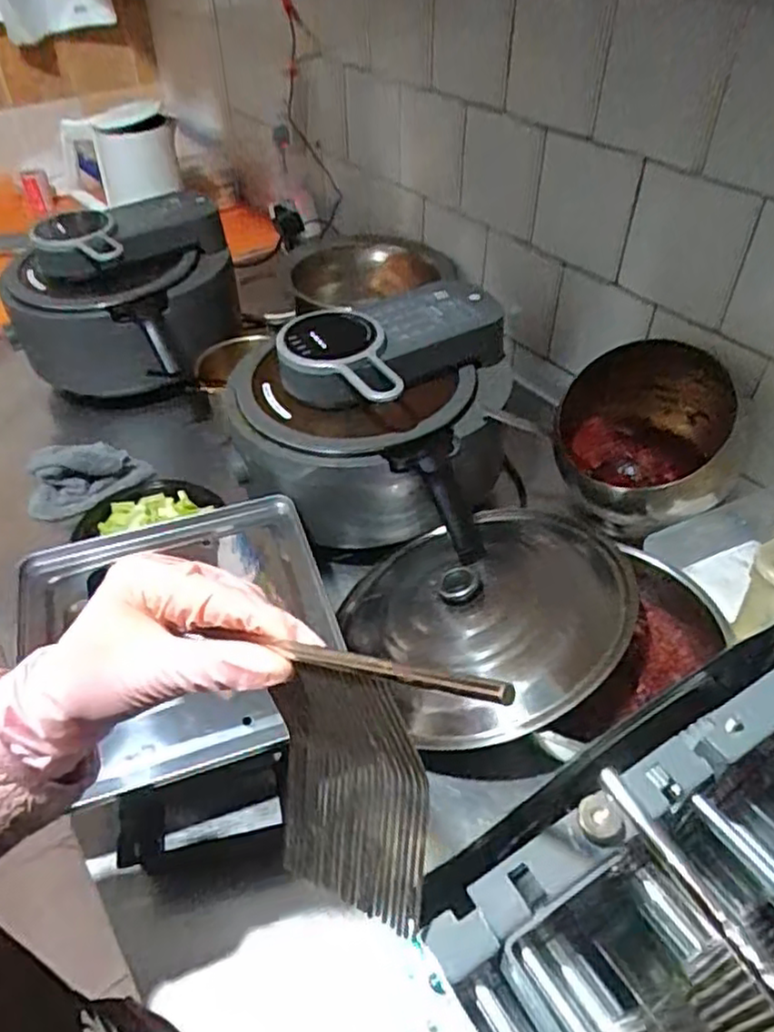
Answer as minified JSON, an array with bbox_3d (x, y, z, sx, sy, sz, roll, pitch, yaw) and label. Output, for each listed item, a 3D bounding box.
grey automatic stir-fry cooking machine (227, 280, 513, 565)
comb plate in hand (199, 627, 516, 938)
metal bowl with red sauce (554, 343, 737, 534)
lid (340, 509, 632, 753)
[{"bbox_3d":[-0.019,-0.116,0.808,0.318,0.191,0.237,-7,45,-5],"label":"grey automatic stir-fry cooking machine"},{"bbox_3d":[-0.003,0.113,0.288,0.018,0.126,0.146,-19,14,-42],"label":"comb plate in hand"},{"bbox_3d":[0.299,-0.088,0.803,0.174,0.137,0.180,-1,44,1],"label":"metal bowl with red sauce"},{"bbox_3d":[0.100,0.082,0.696,0.279,0.061,0.295,-29,32,-8],"label":"lid"}]

